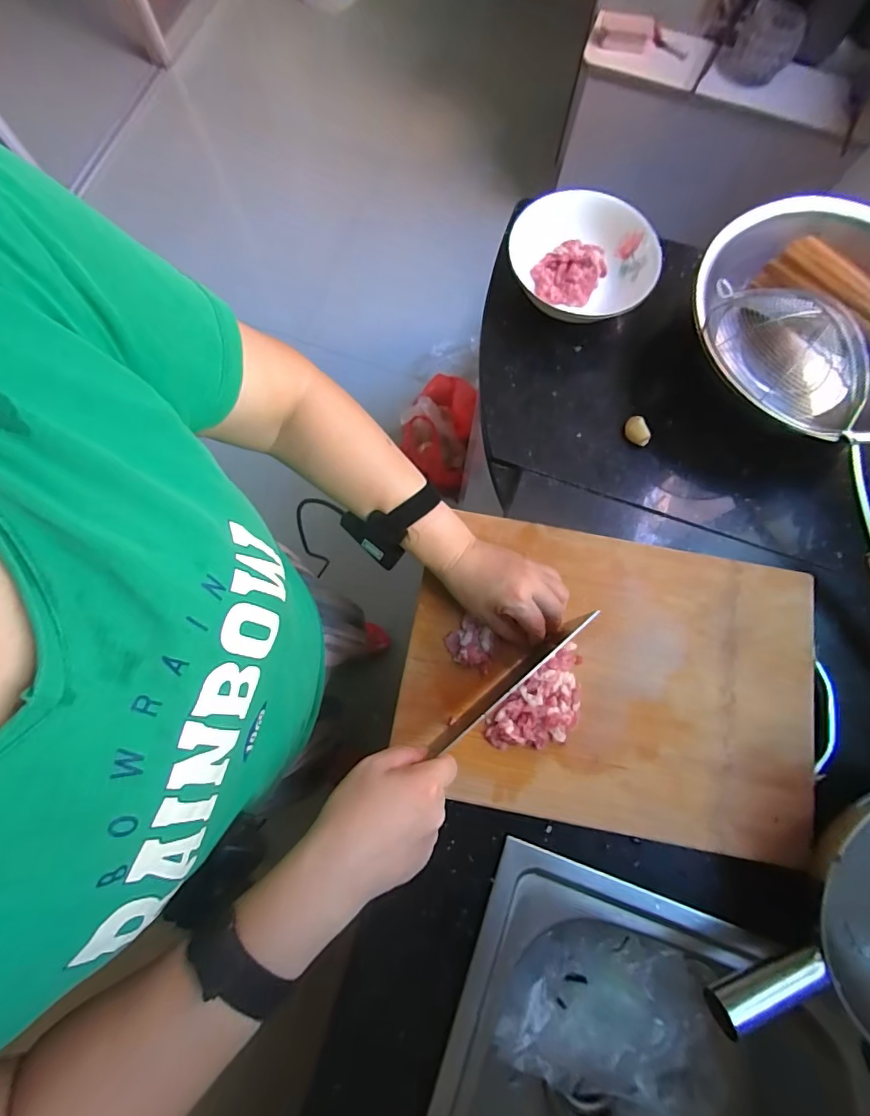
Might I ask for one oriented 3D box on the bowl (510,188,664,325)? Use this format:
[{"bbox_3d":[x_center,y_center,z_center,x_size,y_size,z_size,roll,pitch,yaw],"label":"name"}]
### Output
[{"bbox_3d":[0.176,-0.349,0.556,0.165,0.071,0.162,0,77,0],"label":"bowl"}]

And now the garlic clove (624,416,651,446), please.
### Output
[{"bbox_3d":[0.229,-0.143,0.527,0.018,0.022,0.034,-21,78,-5],"label":"garlic clove"}]

